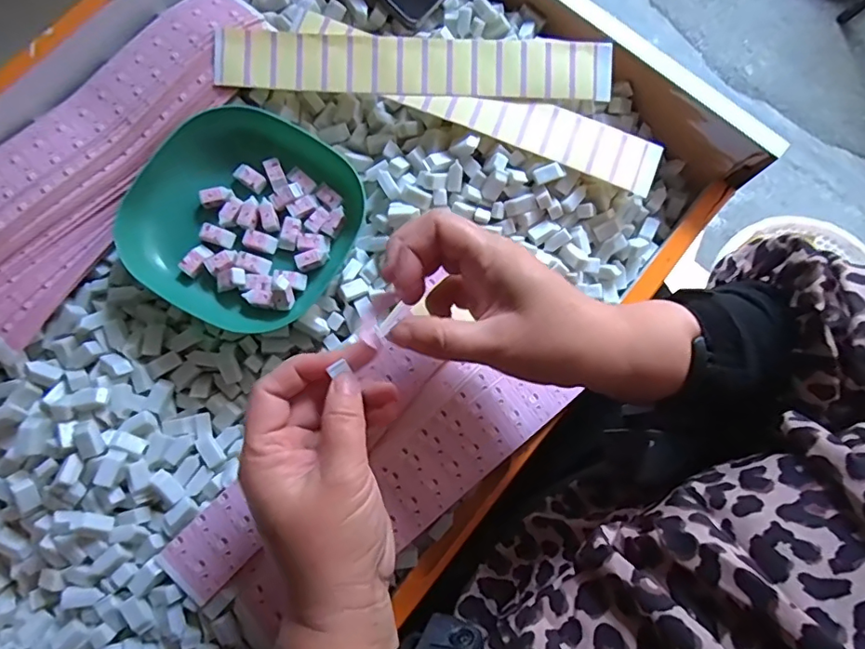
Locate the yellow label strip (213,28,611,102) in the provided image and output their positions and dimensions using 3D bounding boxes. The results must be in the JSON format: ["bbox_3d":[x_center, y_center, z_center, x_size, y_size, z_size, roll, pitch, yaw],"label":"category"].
[{"bbox_3d":[-0.011,-0.177,0.361,0.264,0.005,0.045,-1,90,-2],"label":"yellow label strip"}]

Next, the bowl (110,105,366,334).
[{"bbox_3d":[-0.122,-0.070,0.345,0.126,0.037,0.133,36,79,7],"label":"bowl"}]

